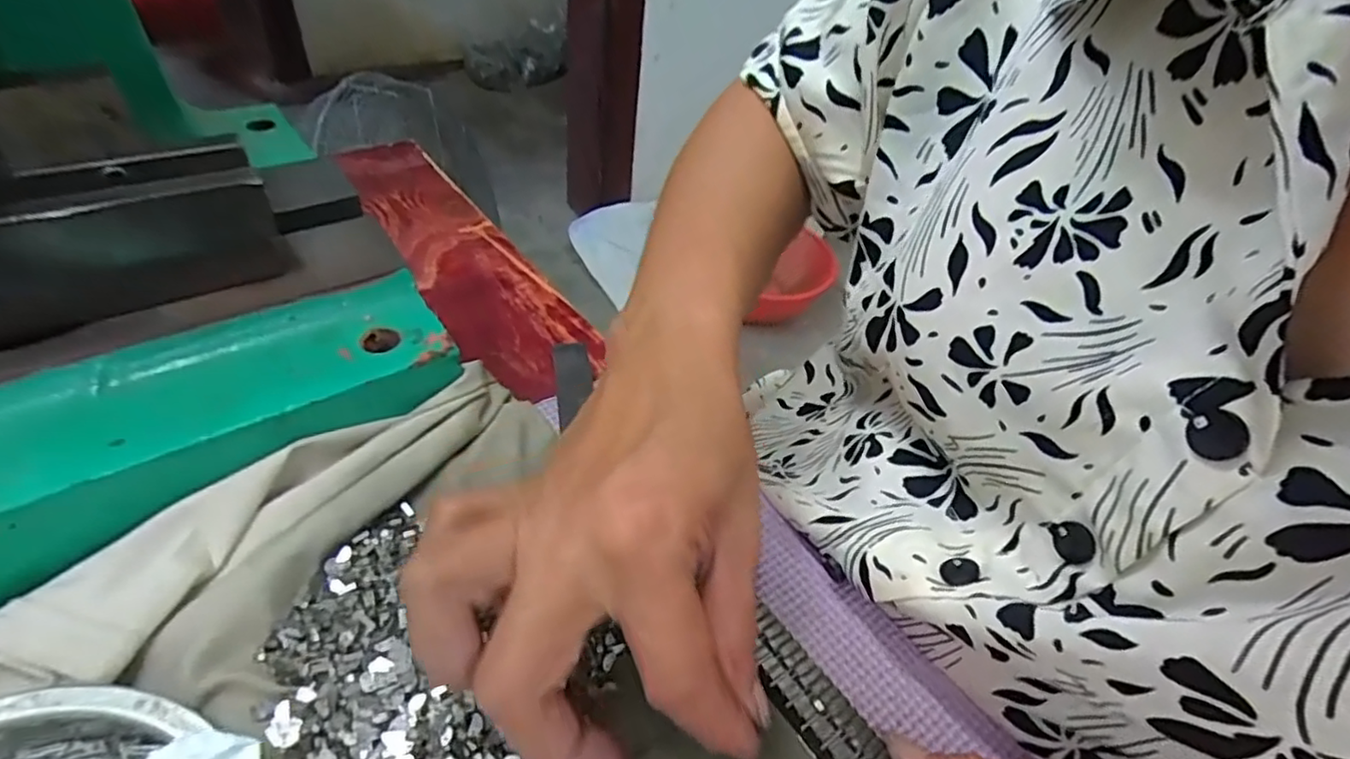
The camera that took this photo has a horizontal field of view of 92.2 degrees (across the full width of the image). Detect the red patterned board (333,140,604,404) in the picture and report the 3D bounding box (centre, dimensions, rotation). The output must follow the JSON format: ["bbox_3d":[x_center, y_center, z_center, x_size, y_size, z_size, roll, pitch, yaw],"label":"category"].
[{"bbox_3d":[-0.138,-0.080,0.405,0.069,0.009,0.262,-25,55,-31],"label":"red patterned board"}]

